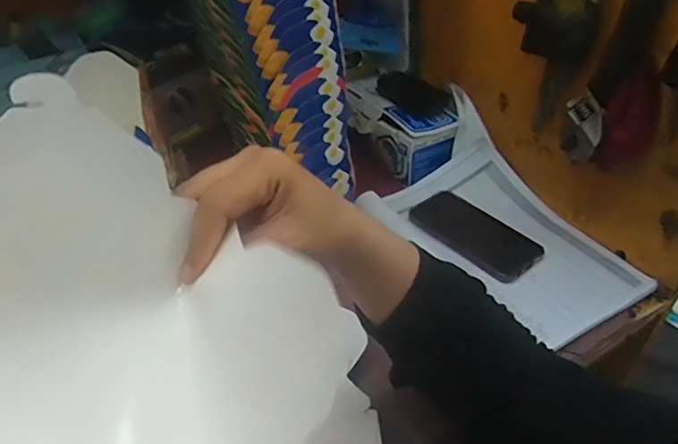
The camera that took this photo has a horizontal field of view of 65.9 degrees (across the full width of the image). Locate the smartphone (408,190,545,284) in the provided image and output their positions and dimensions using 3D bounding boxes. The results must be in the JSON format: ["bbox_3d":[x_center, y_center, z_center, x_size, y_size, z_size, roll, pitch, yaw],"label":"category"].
[{"bbox_3d":[0.165,0.013,0.654,0.086,0.014,0.168,-30,48,-32],"label":"smartphone"}]

